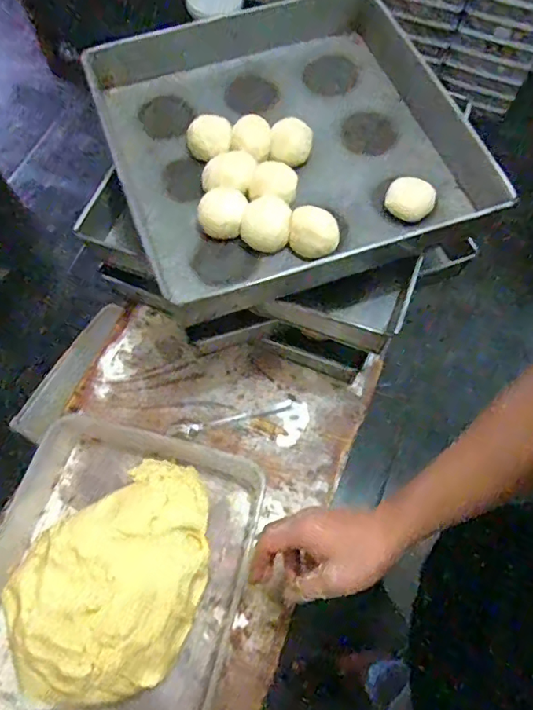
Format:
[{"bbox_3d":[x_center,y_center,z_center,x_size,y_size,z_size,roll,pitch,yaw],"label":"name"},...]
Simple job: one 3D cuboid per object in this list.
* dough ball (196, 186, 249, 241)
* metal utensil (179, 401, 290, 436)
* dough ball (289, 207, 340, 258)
[{"bbox_3d":[-0.055,-0.170,0.643,0.061,0.037,0.064,13,67,5],"label":"dough ball"},{"bbox_3d":[-0.042,0.088,0.732,0.157,0.007,0.015,-12,66,-7],"label":"metal utensil"},{"bbox_3d":[0.057,-0.145,0.622,0.063,0.037,0.061,5,67,2],"label":"dough ball"}]

